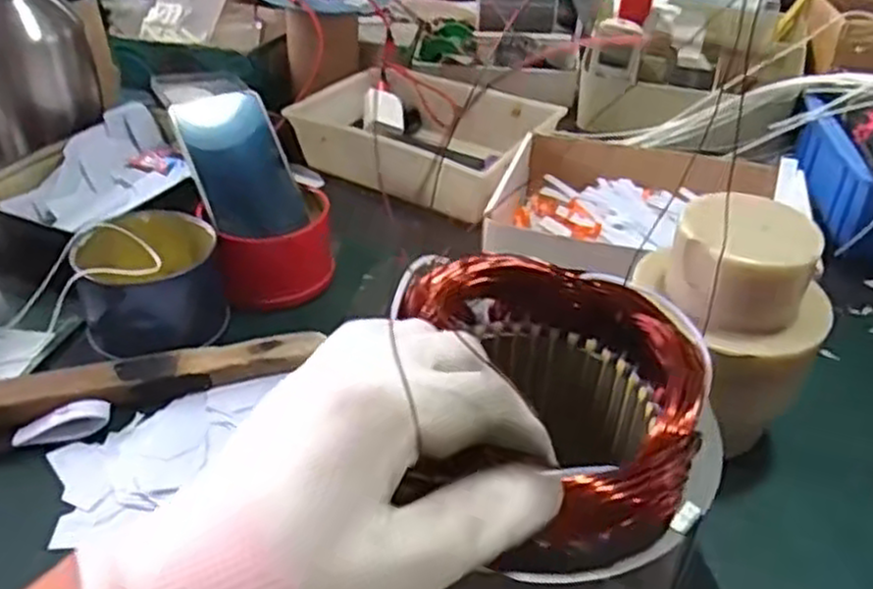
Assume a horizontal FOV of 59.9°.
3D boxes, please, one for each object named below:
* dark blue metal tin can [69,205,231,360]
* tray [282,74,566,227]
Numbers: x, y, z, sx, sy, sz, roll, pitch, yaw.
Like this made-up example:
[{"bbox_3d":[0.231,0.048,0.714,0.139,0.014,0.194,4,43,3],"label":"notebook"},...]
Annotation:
[{"bbox_3d":[-0.207,-0.008,0.550,0.100,0.068,0.109,-15,41,-20],"label":"dark blue metal tin can"},{"bbox_3d":[-0.013,-0.168,0.799,0.249,0.061,0.173,20,42,23],"label":"tray"}]

